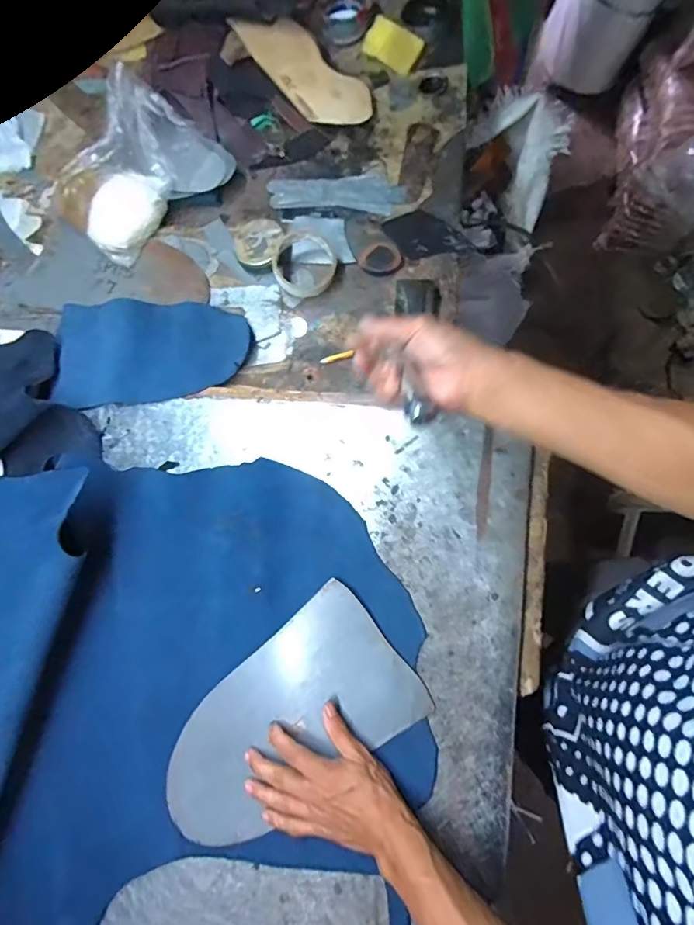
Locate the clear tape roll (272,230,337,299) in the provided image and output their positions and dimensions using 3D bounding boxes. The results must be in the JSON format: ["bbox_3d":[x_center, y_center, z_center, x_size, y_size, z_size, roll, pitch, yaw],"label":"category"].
[{"bbox_3d":[-0.058,-0.272,0.642,0.083,0.019,0.085,-1,99,-9],"label":"clear tape roll"}]

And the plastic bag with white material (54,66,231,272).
[{"bbox_3d":[-0.306,-0.433,0.690,0.238,0.116,0.164,-40,76,-9],"label":"plastic bag with white material"}]

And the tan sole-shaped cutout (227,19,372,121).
[{"bbox_3d":[-0.066,-0.596,0.704,0.102,0.017,0.237,-41,83,-8],"label":"tan sole-shaped cutout"}]

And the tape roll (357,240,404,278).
[{"bbox_3d":[0.047,-0.280,0.643,0.054,0.010,0.058,-1,74,2],"label":"tape roll"}]

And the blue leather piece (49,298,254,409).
[{"bbox_3d":[-0.270,-0.167,0.655,0.267,0.023,0.168,-8,74,0],"label":"blue leather piece"}]

